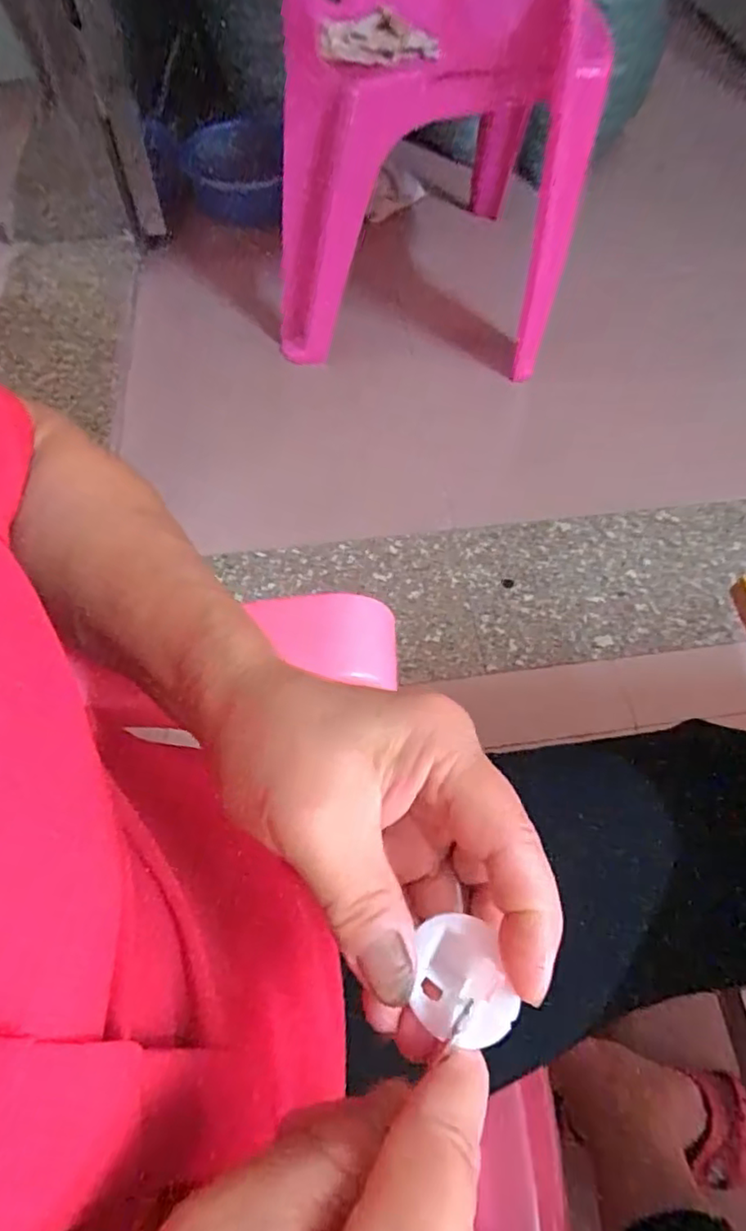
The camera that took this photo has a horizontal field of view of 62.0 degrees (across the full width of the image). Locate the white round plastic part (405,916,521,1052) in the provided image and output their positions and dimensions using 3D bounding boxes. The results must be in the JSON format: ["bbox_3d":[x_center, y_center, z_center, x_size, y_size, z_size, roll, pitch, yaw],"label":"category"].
[{"bbox_3d":[0.024,0.102,0.175,0.028,0.004,0.030,-8,72,27],"label":"white round plastic part"}]

